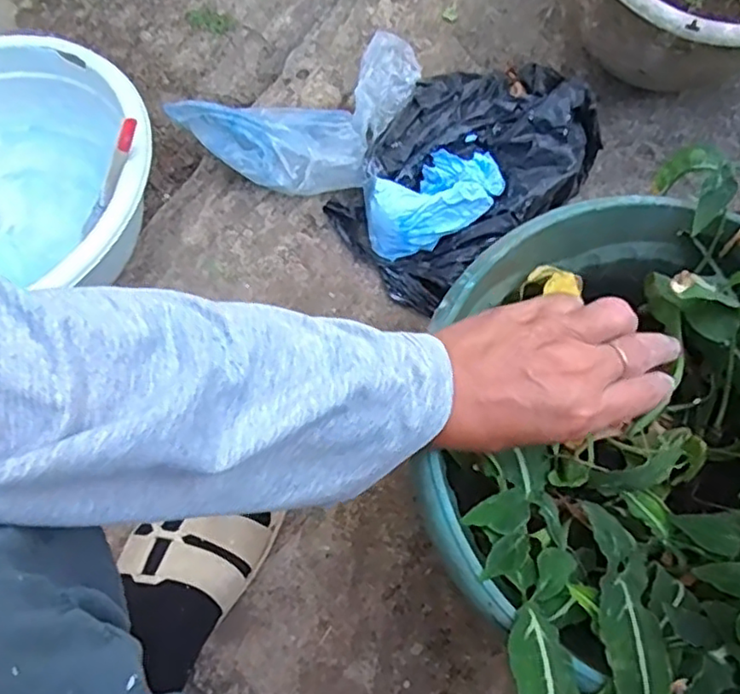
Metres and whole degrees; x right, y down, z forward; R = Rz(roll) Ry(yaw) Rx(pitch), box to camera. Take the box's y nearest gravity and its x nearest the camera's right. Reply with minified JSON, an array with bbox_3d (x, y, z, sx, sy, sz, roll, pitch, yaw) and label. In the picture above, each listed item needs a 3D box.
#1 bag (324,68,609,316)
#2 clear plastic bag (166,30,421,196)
[{"bbox_3d":[0.086,-0.164,0.598,0.240,0.081,0.182,-36,78,-10],"label":"bag"},{"bbox_3d":[-0.055,-0.200,0.621,0.242,0.053,0.141,-16,75,-5],"label":"clear plastic bag"}]

